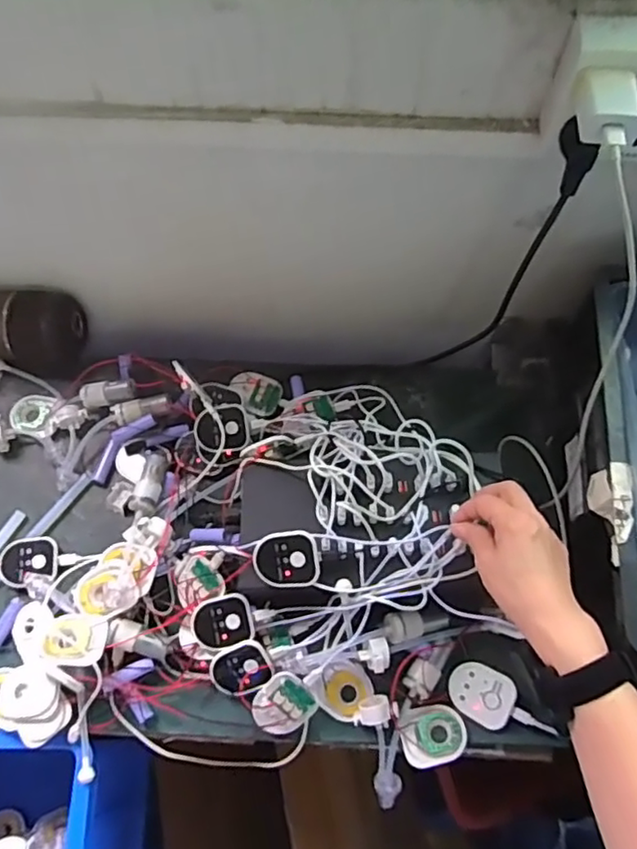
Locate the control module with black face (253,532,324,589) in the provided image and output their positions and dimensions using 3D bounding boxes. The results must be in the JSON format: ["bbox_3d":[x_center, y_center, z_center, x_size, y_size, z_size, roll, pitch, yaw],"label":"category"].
[{"bbox_3d":[-0.028,0.119,0.550,0.057,0.015,0.048,-9,91,9],"label":"control module with black face"}]

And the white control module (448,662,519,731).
[{"bbox_3d":[0.146,0.241,0.557,0.057,0.009,0.049,21,92,28],"label":"white control module"}]

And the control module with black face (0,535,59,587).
[{"bbox_3d":[-0.295,0.139,0.632,0.056,0.013,0.047,-18,65,-9],"label":"control module with black face"}]

